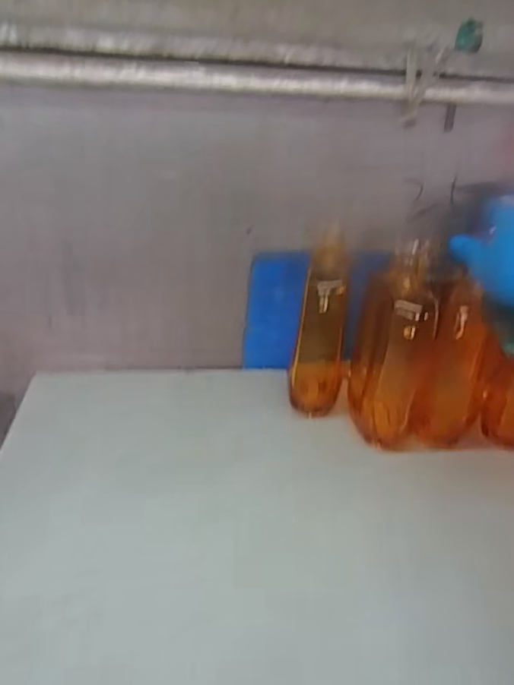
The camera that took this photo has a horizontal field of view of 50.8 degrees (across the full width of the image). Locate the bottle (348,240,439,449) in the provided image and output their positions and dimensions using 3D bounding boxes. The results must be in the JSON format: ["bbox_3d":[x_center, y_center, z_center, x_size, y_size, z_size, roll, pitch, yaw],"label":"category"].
[{"bbox_3d":[0.133,0.005,0.512,0.056,0.180,0.080,3,29,-7],"label":"bottle"}]

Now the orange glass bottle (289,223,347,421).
[{"bbox_3d":[0.070,-0.015,0.546,0.055,0.172,0.064,11,29,8],"label":"orange glass bottle"}]

